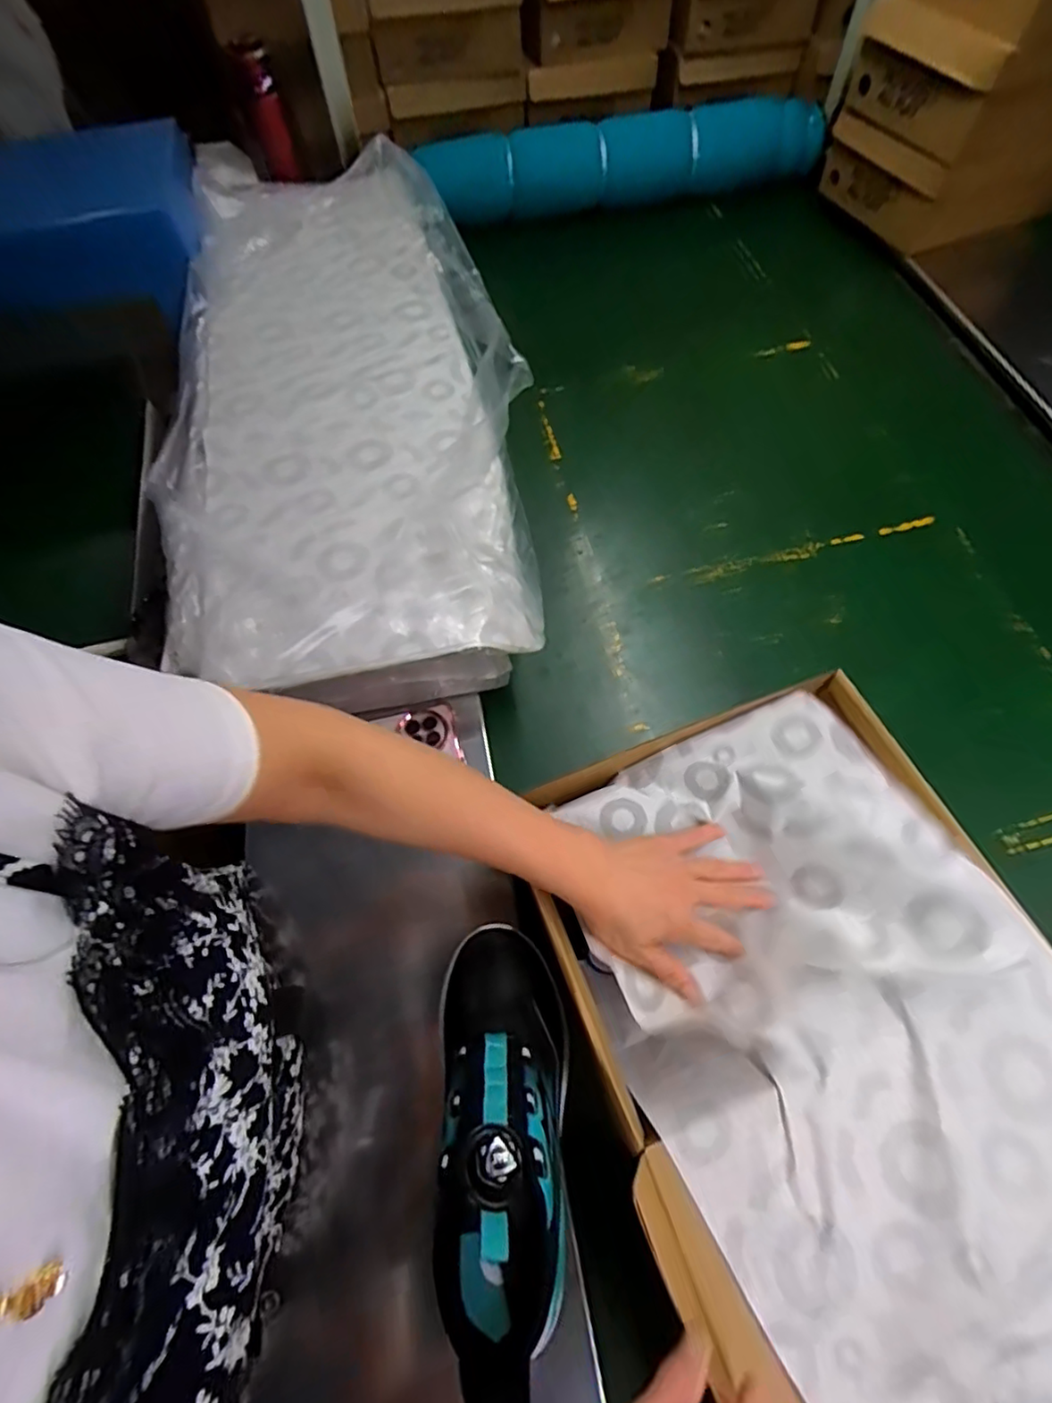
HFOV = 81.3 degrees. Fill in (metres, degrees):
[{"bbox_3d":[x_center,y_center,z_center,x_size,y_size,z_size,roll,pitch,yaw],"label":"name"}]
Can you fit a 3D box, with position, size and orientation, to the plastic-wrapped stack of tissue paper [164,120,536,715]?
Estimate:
[{"bbox_3d":[-0.227,-0.401,0.772,0.400,0.085,0.895,-9,60,-5],"label":"plastic-wrapped stack of tissue paper"}]

